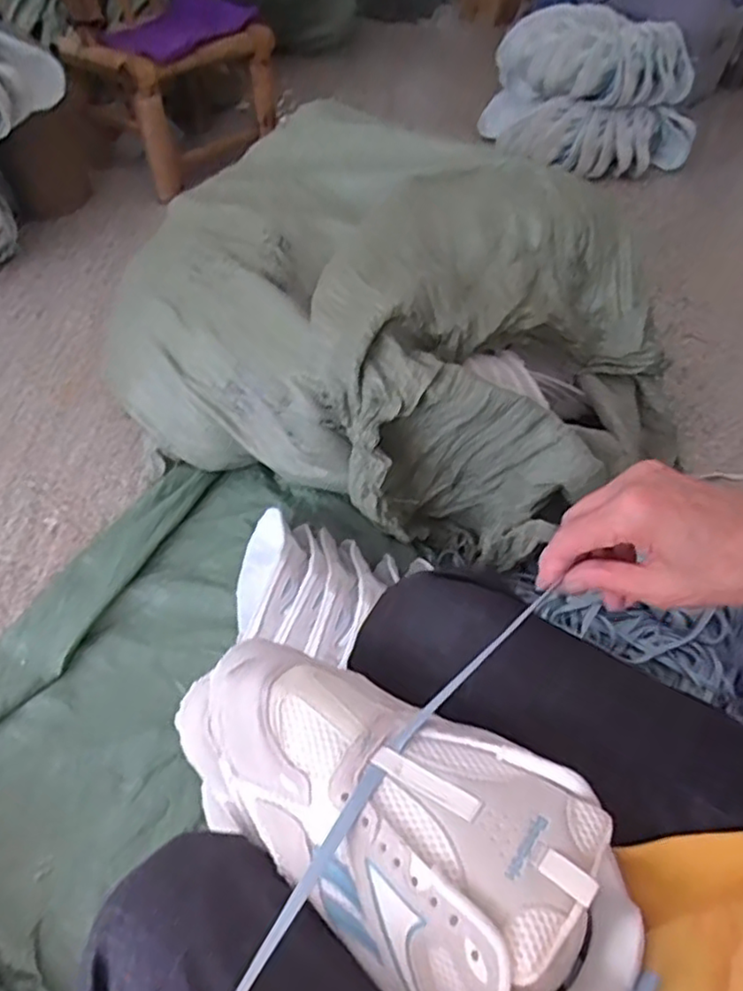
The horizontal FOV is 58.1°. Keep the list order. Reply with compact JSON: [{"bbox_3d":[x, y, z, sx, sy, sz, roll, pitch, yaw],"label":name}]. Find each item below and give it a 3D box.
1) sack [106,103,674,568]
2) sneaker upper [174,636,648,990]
[{"bbox_3d":[0.041,-0.246,1.007,0.797,0.329,0.624,31,55,21],"label":"sack"},{"bbox_3d":[0.008,0.155,0.336,0.245,0.065,0.116,26,55,23],"label":"sneaker upper"}]

